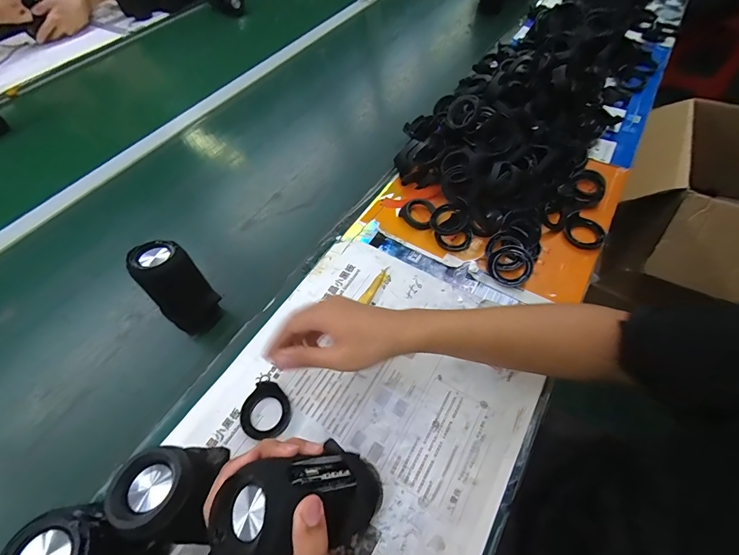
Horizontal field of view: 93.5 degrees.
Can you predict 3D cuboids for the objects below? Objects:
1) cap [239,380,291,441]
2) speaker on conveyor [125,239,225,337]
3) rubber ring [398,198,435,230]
[{"bbox_3d":[-0.131,0.167,0.434,0.060,0.020,0.063,-2,56,2],"label":"cap"},{"bbox_3d":[-0.263,0.012,0.472,0.052,0.130,0.068,32,64,22],"label":"speaker on conveyor"},{"bbox_3d":[0.081,-0.113,0.607,0.059,0.023,0.056,-2,56,2],"label":"rubber ring"}]

